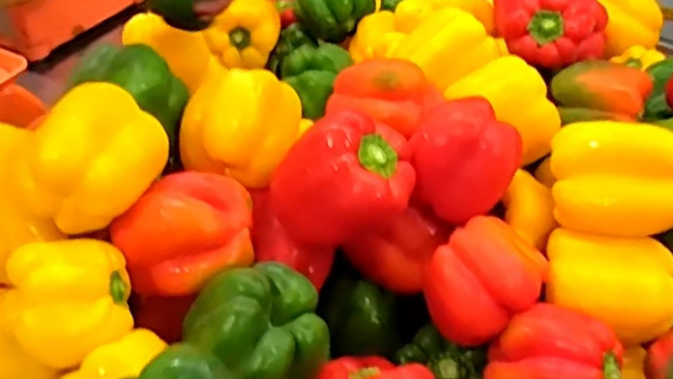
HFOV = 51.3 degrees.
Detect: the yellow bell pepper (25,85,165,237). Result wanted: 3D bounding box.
[{"bbox_3d":[-0.167,-0.026,0.490,0.069,0.065,0.095,13,43,11],"label":"yellow bell pepper"}]

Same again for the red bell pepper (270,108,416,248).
[{"bbox_3d":[0.009,-0.010,0.517,0.105,0.069,0.083,-14,45,-17],"label":"red bell pepper"}]

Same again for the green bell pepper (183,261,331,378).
[{"bbox_3d":[-0.052,0.097,0.477,0.093,0.075,0.086,-24,49,-26],"label":"green bell pepper"}]

